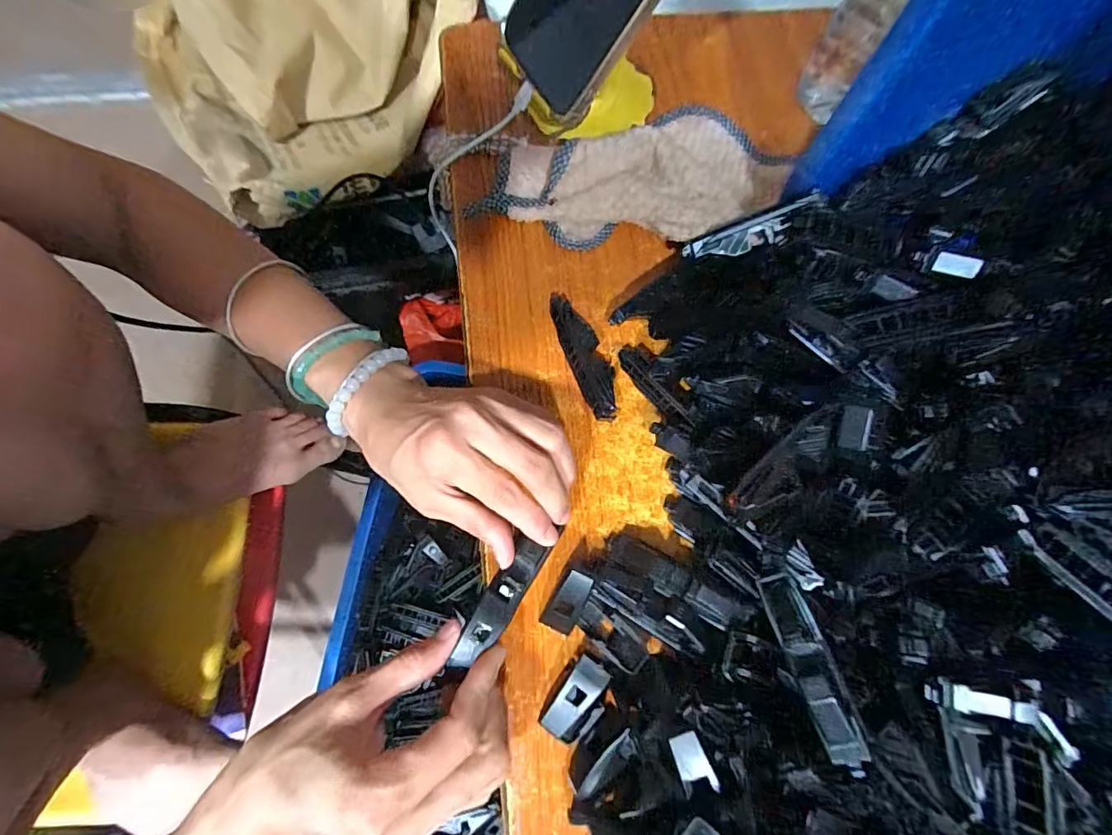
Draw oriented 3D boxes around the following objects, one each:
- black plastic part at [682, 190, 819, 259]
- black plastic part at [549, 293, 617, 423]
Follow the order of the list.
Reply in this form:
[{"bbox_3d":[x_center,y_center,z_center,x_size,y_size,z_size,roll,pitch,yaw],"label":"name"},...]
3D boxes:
[{"bbox_3d":[0.116,-0.110,0.285,0.076,0.007,0.020,-16,105,18],"label":"black plastic part"},{"bbox_3d":[0.017,-0.040,0.290,0.021,0.013,0.087,-23,77,-8],"label":"black plastic part"}]

